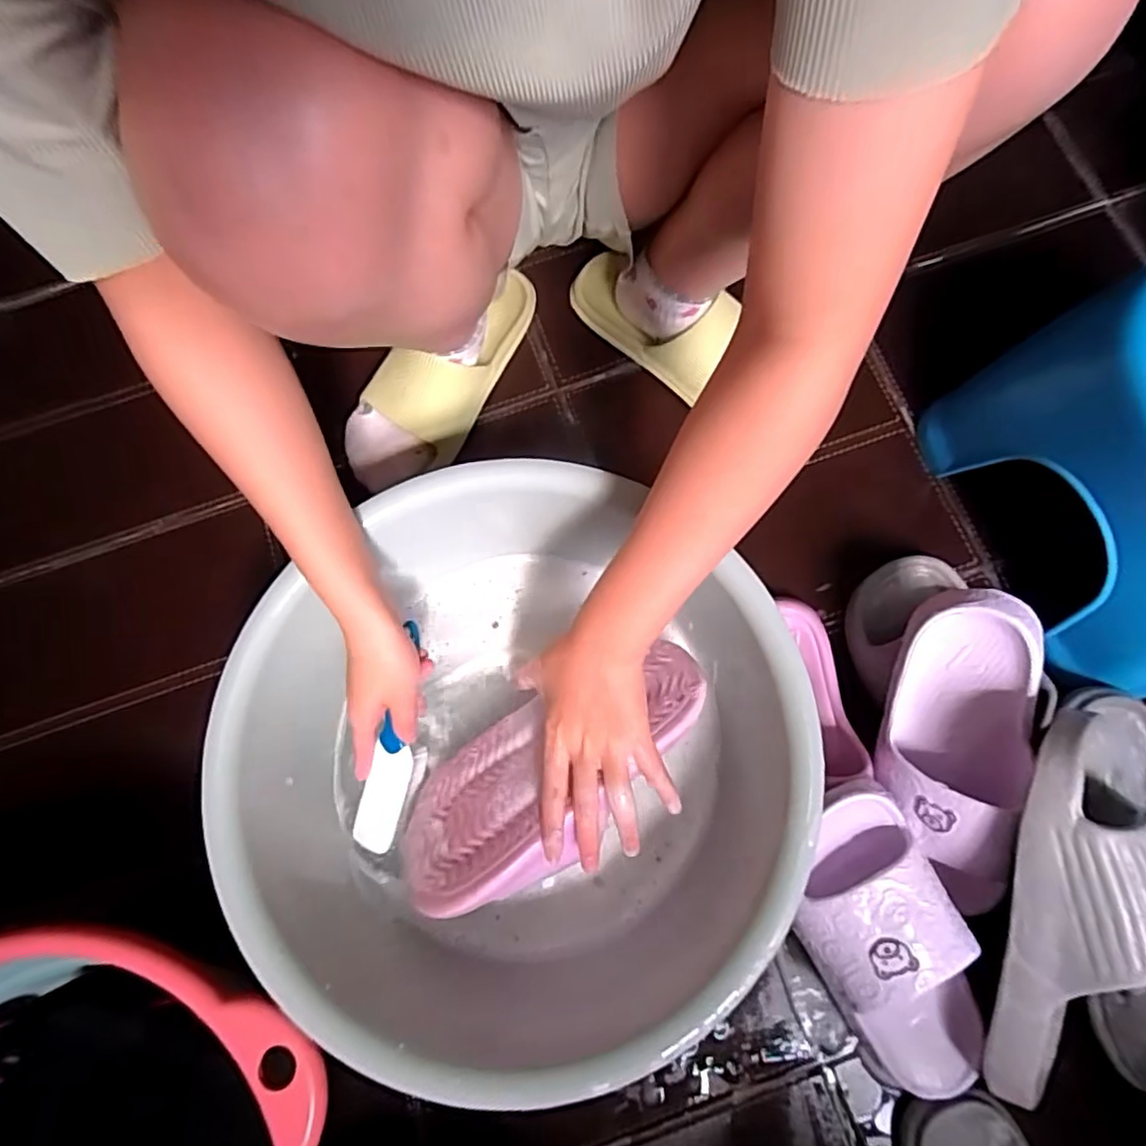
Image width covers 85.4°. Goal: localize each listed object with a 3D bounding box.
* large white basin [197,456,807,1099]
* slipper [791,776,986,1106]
[{"bbox_3d":[-0.035,0.152,0.476,0.381,0.185,0.344,-14,75,-2],"label":"large white basin"},{"bbox_3d":[0.217,0.265,0.424,0.099,0.065,0.238,-21,99,-4],"label":"slipper"}]

